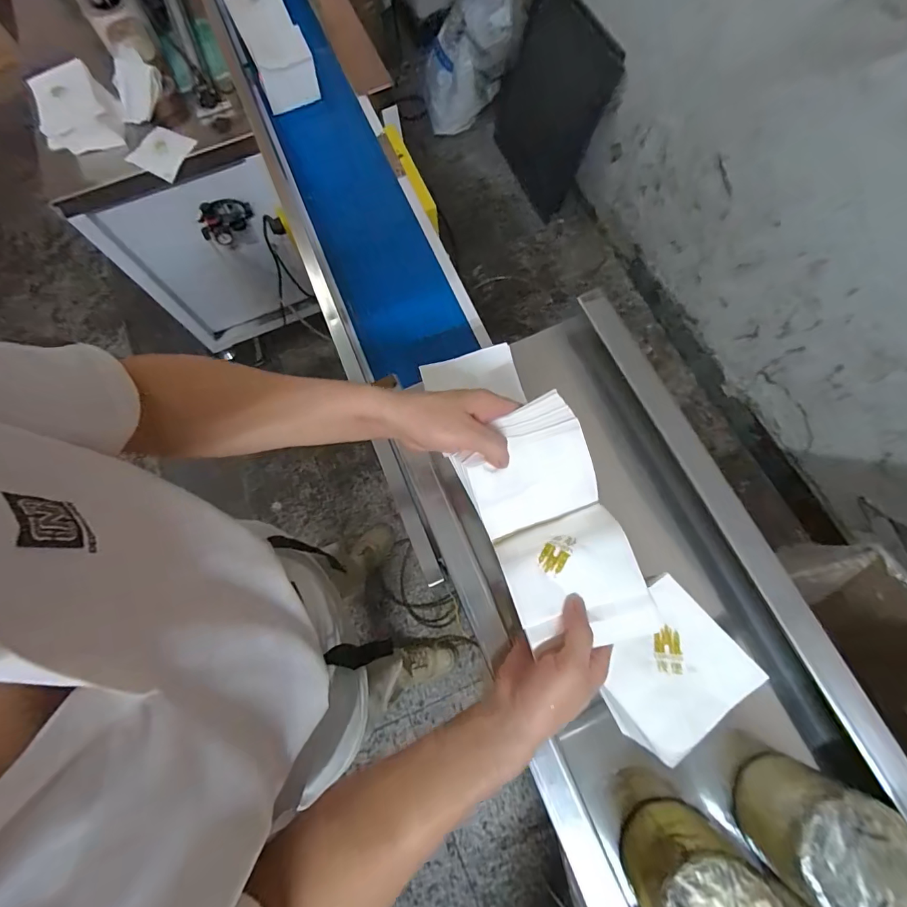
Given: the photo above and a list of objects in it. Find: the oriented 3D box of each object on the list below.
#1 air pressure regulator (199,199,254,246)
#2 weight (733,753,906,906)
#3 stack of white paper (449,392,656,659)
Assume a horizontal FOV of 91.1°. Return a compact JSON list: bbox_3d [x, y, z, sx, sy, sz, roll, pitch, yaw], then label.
[{"bbox_3d":[-0.593,-0.604,1.165,0.142,0.097,0.043,-12,71,-2],"label":"air pressure regulator"},{"bbox_3d":[0.310,0.321,0.373,0.092,0.086,0.087,-1,72,2],"label":"weight"},{"bbox_3d":[0.089,0.069,0.396,0.115,0.090,0.207,-22,72,-5],"label":"stack of white paper"}]

